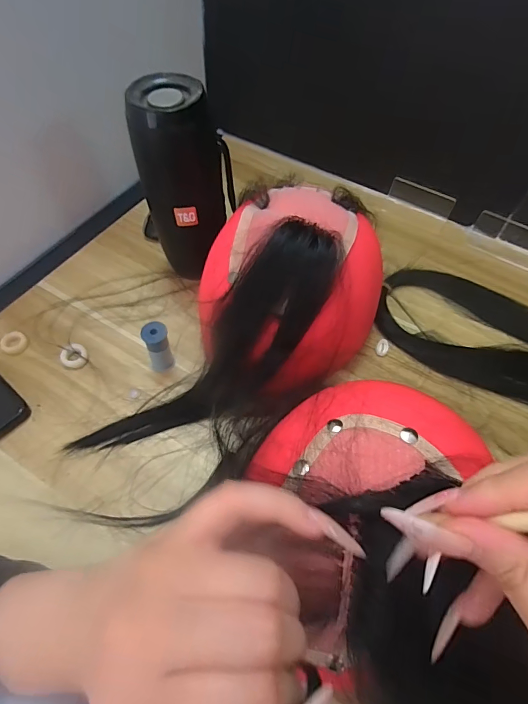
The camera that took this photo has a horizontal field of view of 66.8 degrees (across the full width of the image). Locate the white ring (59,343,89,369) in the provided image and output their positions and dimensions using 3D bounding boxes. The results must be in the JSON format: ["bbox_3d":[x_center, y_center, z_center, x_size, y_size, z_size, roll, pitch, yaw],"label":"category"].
[{"bbox_3d":[-0.176,0.004,0.371,0.023,0.004,0.024,2,57,-2],"label":"white ring"}]

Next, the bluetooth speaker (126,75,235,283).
[{"bbox_3d":[-0.072,-0.142,0.373,0.070,0.184,0.056,17,58,7],"label":"bluetooth speaker"}]

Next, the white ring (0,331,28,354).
[{"bbox_3d":[-0.235,-0.010,0.376,0.022,0.007,0.023,2,57,-2],"label":"white ring"}]

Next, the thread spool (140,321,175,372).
[{"bbox_3d":[-0.095,-0.005,0.359,0.021,0.051,0.020,2,57,-2],"label":"thread spool"}]

